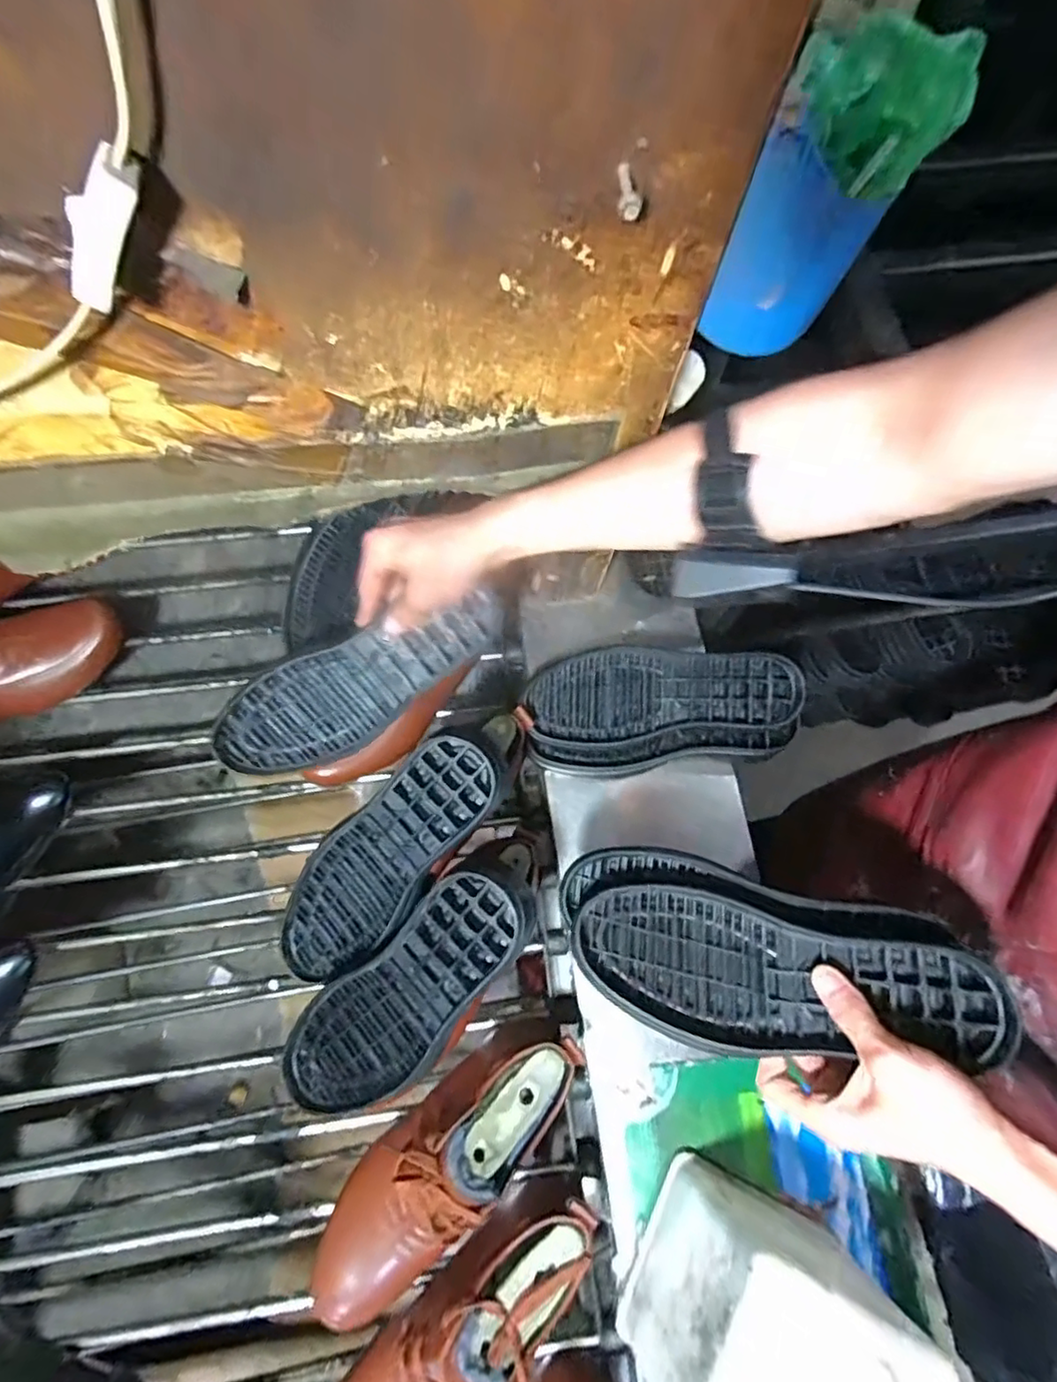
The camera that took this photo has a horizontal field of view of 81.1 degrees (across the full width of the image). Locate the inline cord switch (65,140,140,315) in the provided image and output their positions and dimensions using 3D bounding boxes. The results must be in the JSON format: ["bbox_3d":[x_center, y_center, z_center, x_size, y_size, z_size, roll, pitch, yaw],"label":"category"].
[{"bbox_3d":[-0.177,-0.188,0.253,0.017,0.060,0.018,-10,66,-49],"label":"inline cord switch"}]

